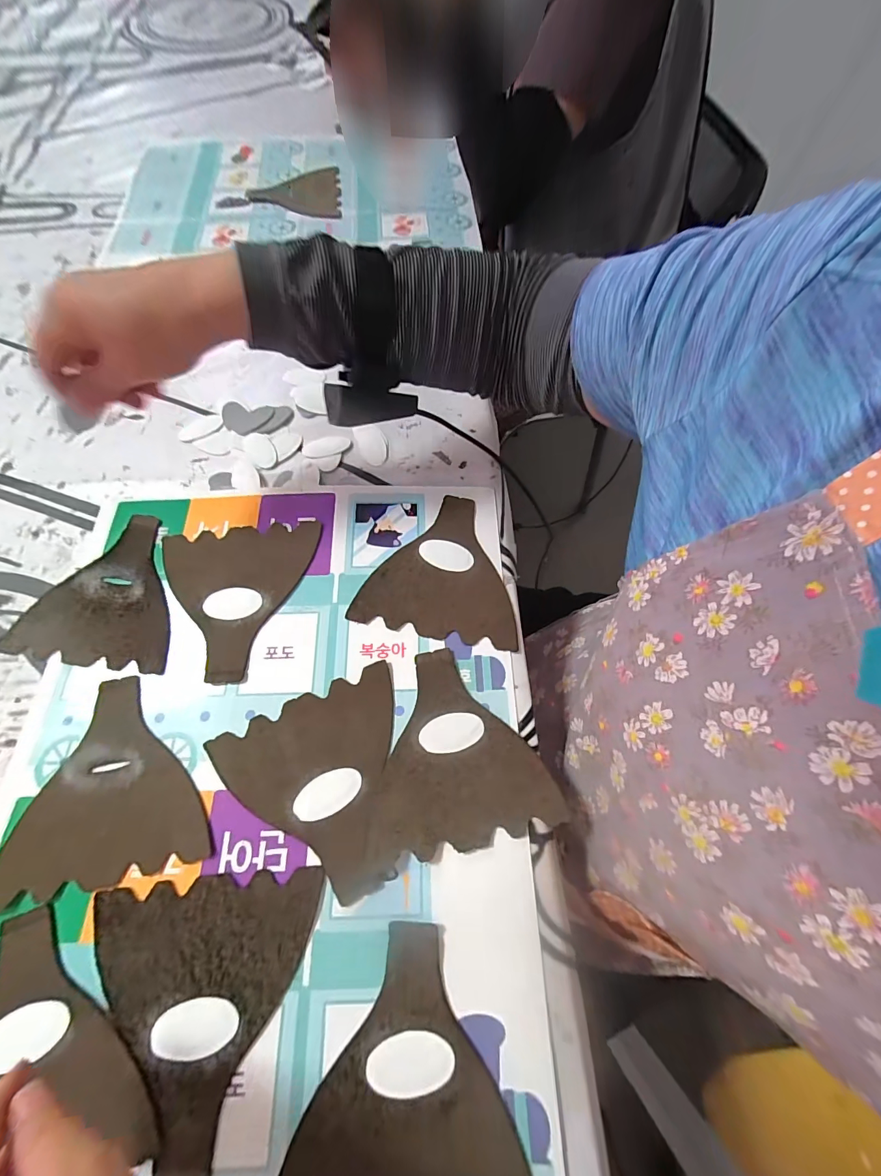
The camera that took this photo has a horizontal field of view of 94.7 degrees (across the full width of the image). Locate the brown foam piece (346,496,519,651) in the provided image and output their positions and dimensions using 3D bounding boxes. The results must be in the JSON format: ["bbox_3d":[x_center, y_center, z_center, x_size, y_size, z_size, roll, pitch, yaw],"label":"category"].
[{"bbox_3d":[0.004,-0.023,0.373,0.139,0.007,0.139,9,68,6],"label":"brown foam piece"}]

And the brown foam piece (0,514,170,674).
[{"bbox_3d":[-0.294,-0.002,0.361,0.140,0.004,0.140,5,67,4],"label":"brown foam piece"}]

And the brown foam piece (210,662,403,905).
[{"bbox_3d":[-0.084,0.147,0.300,0.138,0.005,0.140,-23,68,-7],"label":"brown foam piece"}]

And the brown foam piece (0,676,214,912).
[{"bbox_3d":[-0.243,0.137,0.297,0.137,0.006,0.138,-12,67,-3],"label":"brown foam piece"}]

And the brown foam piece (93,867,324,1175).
[{"bbox_3d":[-0.153,0.264,0.252,0.143,0.004,0.140,-4,67,0],"label":"brown foam piece"}]

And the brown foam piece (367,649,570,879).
[{"bbox_3d":[0.007,0.118,0.310,0.136,0.007,0.139,-14,67,-4],"label":"brown foam piece"}]

